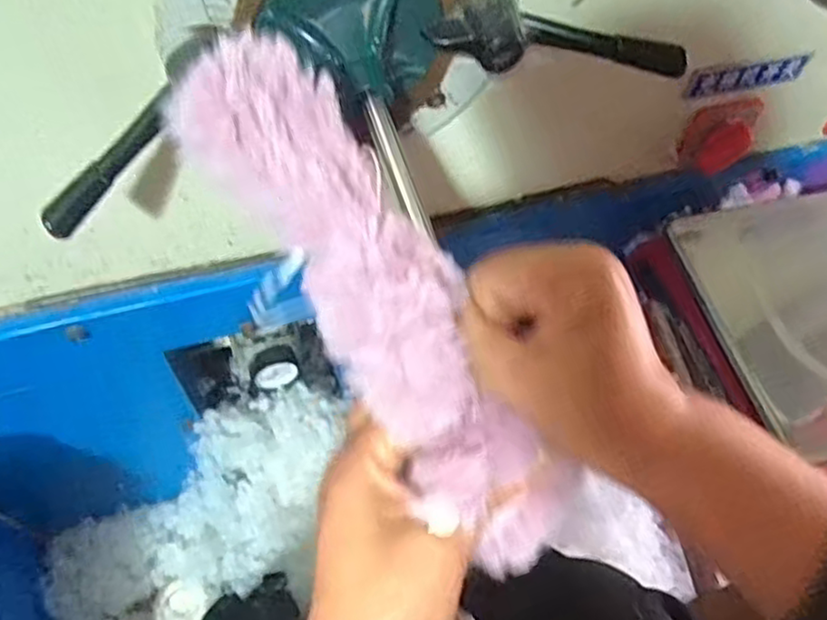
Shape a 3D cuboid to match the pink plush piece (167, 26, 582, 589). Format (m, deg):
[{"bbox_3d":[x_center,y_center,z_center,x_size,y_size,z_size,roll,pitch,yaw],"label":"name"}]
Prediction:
[{"bbox_3d":[-0.008,0.001,0.265,0.063,0.034,0.224,-33,95,-20],"label":"pink plush piece"}]

